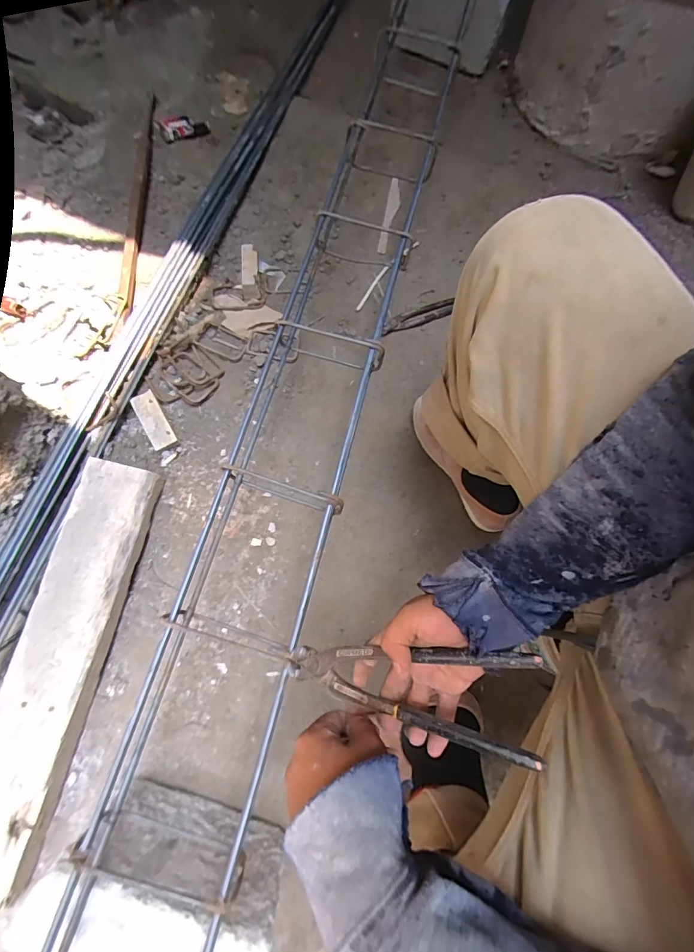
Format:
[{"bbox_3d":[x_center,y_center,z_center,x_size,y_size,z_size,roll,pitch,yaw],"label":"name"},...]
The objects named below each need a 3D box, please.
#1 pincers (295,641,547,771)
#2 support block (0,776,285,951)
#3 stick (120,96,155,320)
[{"bbox_3d":[0.043,0.173,0.338,0.218,0.017,0.068,-4,70,31],"label":"pincers"},{"bbox_3d":[-0.193,0.467,0.463,0.226,0.222,0.082,18,74,5],"label":"support block"},{"bbox_3d":[-0.435,-0.568,0.824,0.032,0.028,0.554,-2,73,-2],"label":"stick"}]

